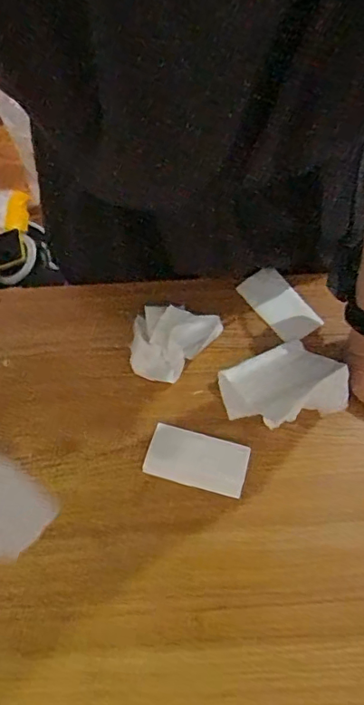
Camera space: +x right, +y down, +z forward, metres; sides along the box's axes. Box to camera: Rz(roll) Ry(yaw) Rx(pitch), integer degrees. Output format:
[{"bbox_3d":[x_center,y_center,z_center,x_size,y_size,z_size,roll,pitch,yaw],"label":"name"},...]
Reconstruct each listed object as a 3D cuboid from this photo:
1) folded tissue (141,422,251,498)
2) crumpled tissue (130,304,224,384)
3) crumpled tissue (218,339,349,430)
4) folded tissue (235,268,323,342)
[{"bbox_3d":[0.015,0.106,0.499,0.097,0.009,0.053,14,62,7],"label":"folded tissue"},{"bbox_3d":[-0.013,-0.008,0.555,0.091,0.022,0.089,16,62,8],"label":"crumpled tissue"},{"bbox_3d":[0.101,0.031,0.521,0.118,0.034,0.083,-17,63,-10],"label":"crumpled tissue"},{"bbox_3d":[0.111,-0.056,0.584,0.048,0.009,0.099,-29,66,-16],"label":"folded tissue"}]

